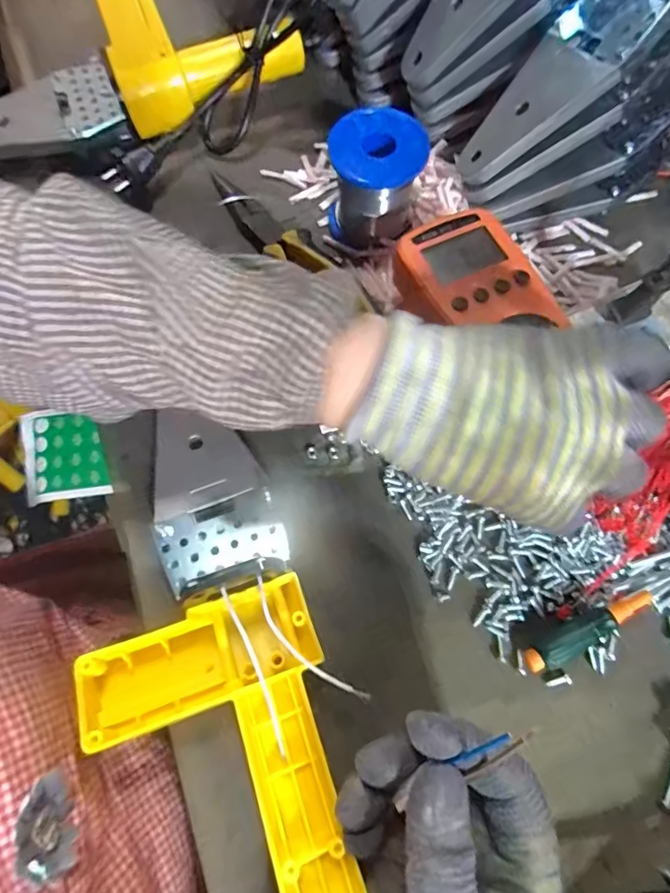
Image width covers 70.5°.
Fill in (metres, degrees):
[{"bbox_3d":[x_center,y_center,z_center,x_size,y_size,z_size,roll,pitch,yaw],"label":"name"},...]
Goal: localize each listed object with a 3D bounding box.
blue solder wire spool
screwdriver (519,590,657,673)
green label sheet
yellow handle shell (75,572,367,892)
[{"bbox_3d":[0.026,-0.175,0.317,0.059,0.064,0.052,3,71,0],"label":"blue solder wire spool"},{"bbox_3d":[0.136,0.099,0.256,0.073,0.013,0.016,-27,73,-9],"label":"screwdriver"},{"bbox_3d":[-0.171,0.006,0.300,0.061,0.004,0.057,-10,77,9],"label":"green label sheet"},{"bbox_3d":[-0.051,0.148,0.227,0.111,0.043,0.140,-19,72,-7],"label":"yellow handle shell"}]

